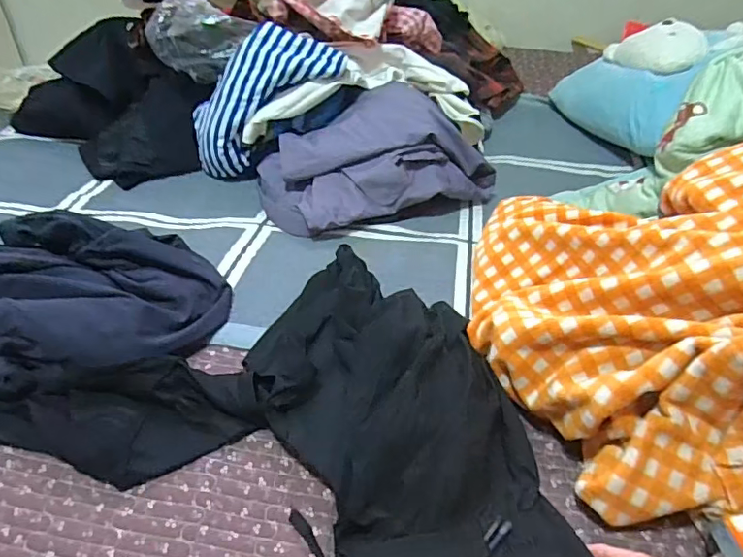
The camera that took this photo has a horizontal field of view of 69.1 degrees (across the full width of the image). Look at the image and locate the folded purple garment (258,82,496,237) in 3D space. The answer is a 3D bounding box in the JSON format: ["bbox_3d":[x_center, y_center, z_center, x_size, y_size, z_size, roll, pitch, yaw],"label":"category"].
[{"bbox_3d":[-0.002,-0.207,0.903,0.365,0.133,0.228,-15,41,-17],"label":"folded purple garment"}]

